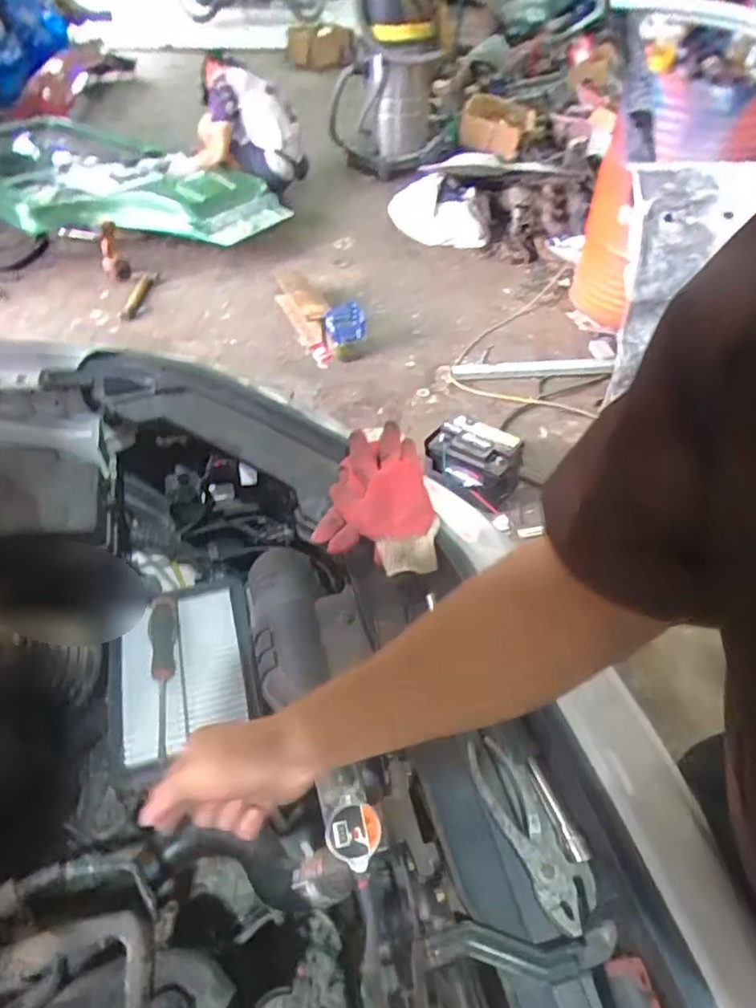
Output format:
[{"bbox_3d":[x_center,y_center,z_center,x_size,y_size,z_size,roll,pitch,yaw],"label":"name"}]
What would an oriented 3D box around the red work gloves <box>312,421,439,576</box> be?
[{"bbox_3d":[0.002,-0.012,0.708,0.136,0.043,0.200,4,46,2],"label":"red work gloves"}]

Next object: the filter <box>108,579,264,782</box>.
[{"bbox_3d":[-0.239,0.199,0.743,0.153,0.036,0.247,6,50,-28],"label":"filter"}]

